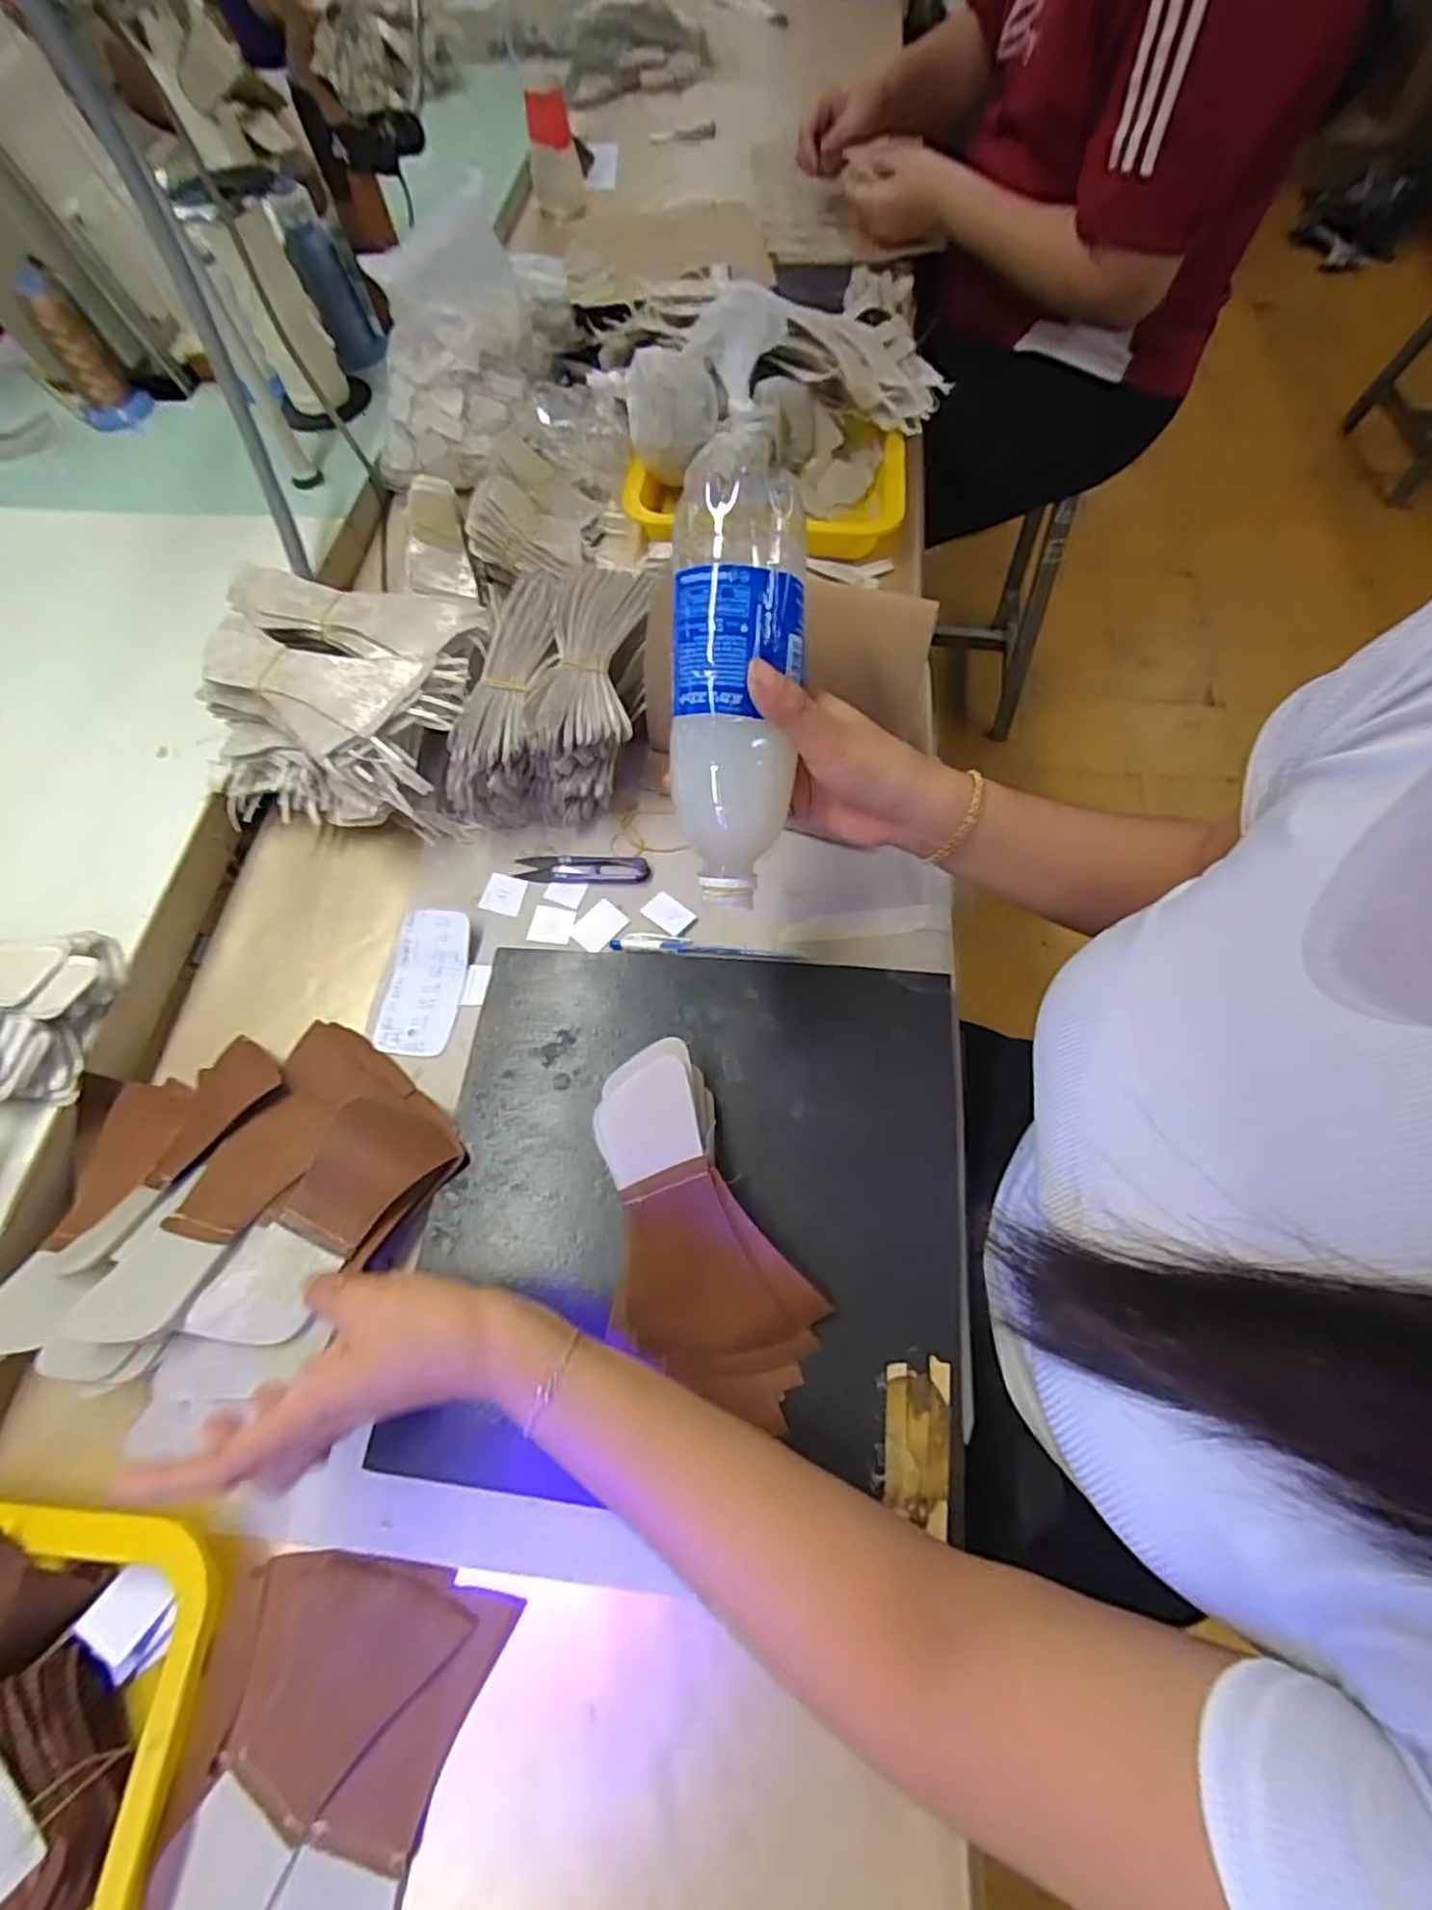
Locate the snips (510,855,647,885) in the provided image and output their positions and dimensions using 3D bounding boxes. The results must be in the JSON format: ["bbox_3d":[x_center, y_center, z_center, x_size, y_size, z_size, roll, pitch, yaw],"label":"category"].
[{"bbox_3d":[-0.099,-0.065,0.530,0.098,0.009,0.024,3,66,1],"label":"snips"}]

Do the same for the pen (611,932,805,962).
[{"bbox_3d":[-0.008,-0.005,0.500,0.132,0.010,0.015,5,66,3],"label":"pen"}]

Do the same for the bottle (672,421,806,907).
[{"bbox_3d":[0.010,-0.132,0.367,0.062,0.071,0.207,2,100,1],"label":"bottle"}]

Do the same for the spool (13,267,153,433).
[{"bbox_3d":[-0.629,-0.597,0.710,0.060,0.117,0.054,-35,69,-13],"label":"spool"}]

